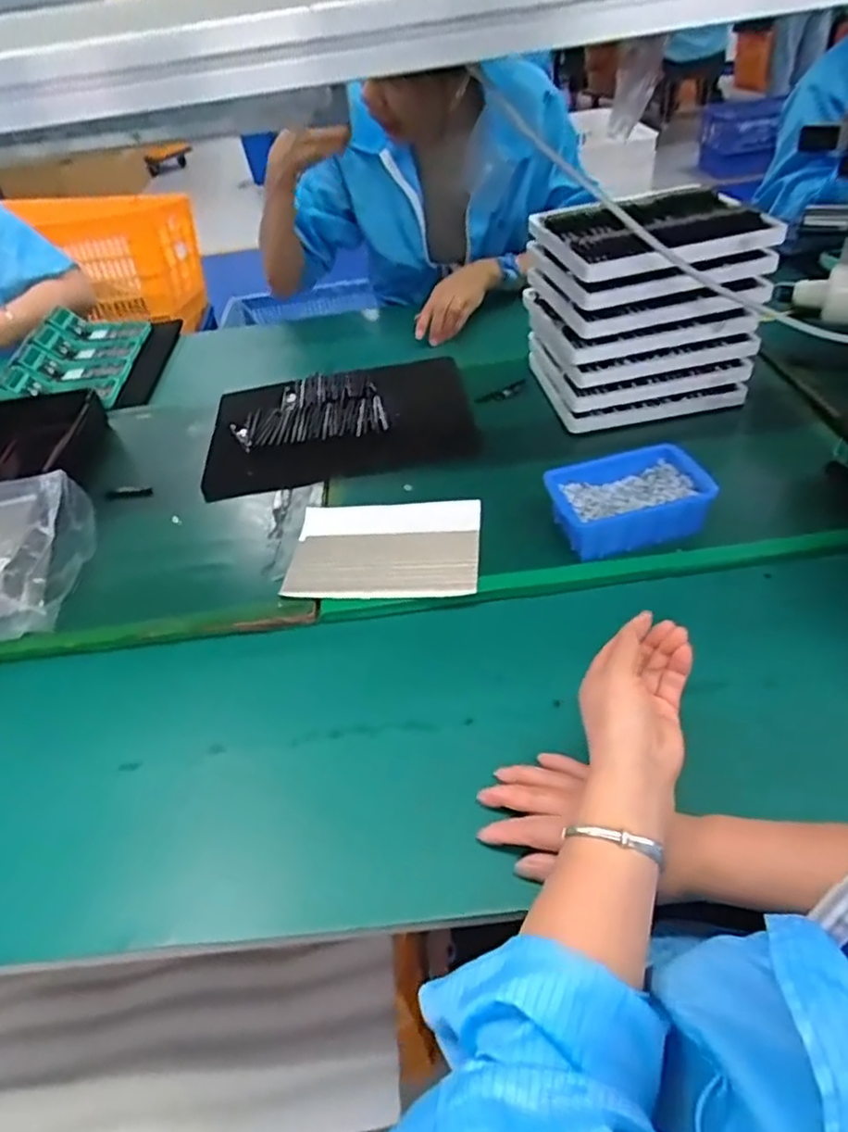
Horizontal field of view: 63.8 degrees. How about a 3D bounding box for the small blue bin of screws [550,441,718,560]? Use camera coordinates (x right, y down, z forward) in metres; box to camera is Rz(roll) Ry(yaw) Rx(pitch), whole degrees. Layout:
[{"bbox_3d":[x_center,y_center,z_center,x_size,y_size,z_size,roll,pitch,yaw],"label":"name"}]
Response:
[{"bbox_3d":[0.208,-0.064,0.698,0.151,0.062,0.102,-10,44,-2],"label":"small blue bin of screws"}]

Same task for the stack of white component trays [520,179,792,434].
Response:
[{"bbox_3d":[0.266,-0.316,0.841,0.230,0.214,0.180,-12,44,-5],"label":"stack of white component trays"}]

